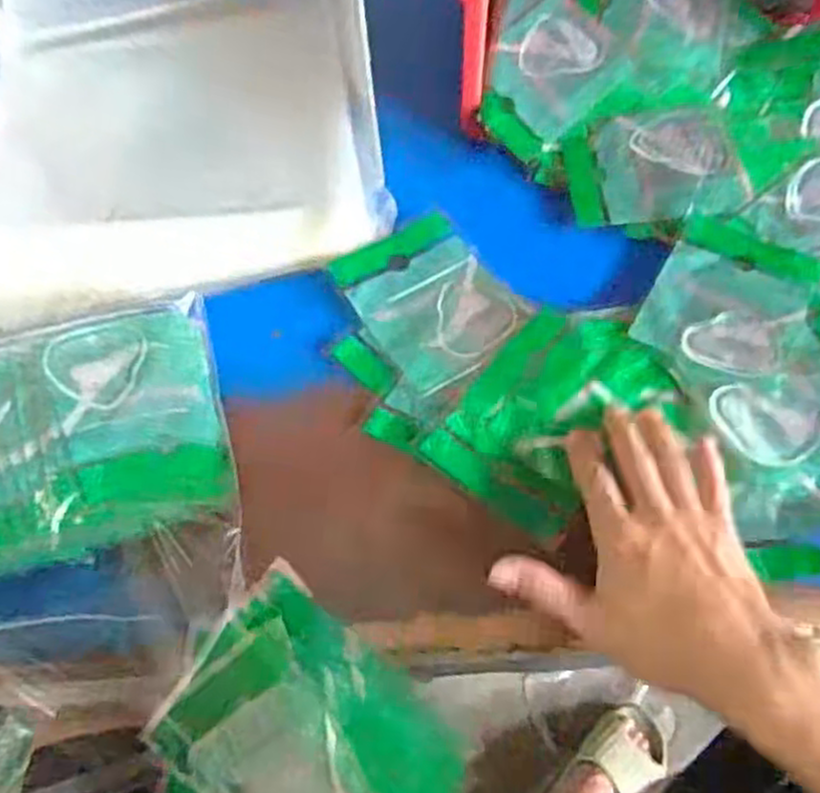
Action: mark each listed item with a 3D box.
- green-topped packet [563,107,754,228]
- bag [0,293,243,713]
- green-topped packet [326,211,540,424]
[{"bbox_3d":[0.196,-0.185,0.603,0.137,0.010,0.106,-5,56,1],"label":"green-topped packet"},{"bbox_3d":[-0.239,0.062,0.449,0.259,0.073,0.234,-15,57,-6],"label":"bag"},{"bbox_3d":[0.021,-0.067,0.553,0.108,0.014,0.159,-27,59,-13],"label":"green-topped packet"}]

